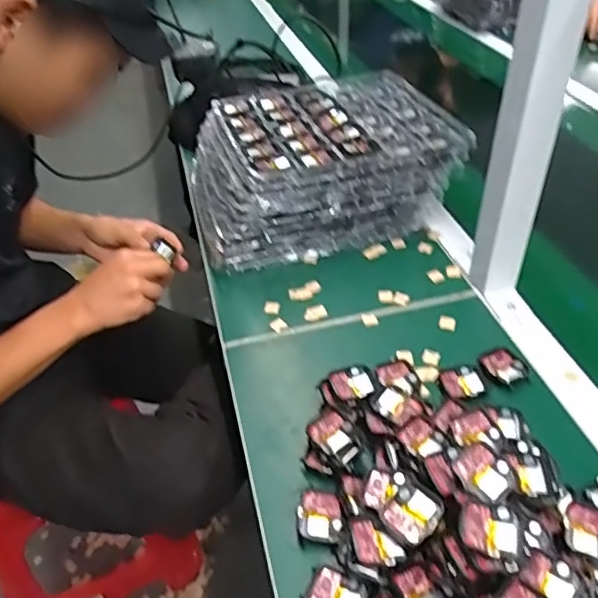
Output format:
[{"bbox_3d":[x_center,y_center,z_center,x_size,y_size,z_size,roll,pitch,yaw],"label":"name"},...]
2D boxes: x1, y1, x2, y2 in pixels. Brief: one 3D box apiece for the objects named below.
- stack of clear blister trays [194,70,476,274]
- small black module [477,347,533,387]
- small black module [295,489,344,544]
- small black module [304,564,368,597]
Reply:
[{"bbox_3d":[0.025,-0.191,0.802,0.339,0.127,0.274,-12,42,-10],"label":"stack of clear blister trays"},{"bbox_3d":[0.204,0.067,0.570,0.041,0.008,0.043,-21,44,-20],"label":"small black module"},{"bbox_3d":[0.018,0.171,0.461,0.035,0.012,0.044,6,42,10],"label":"small black module"},{"bbox_3d":[0.027,0.216,0.416,0.041,0.011,0.035,19,46,23],"label":"small black module"}]

